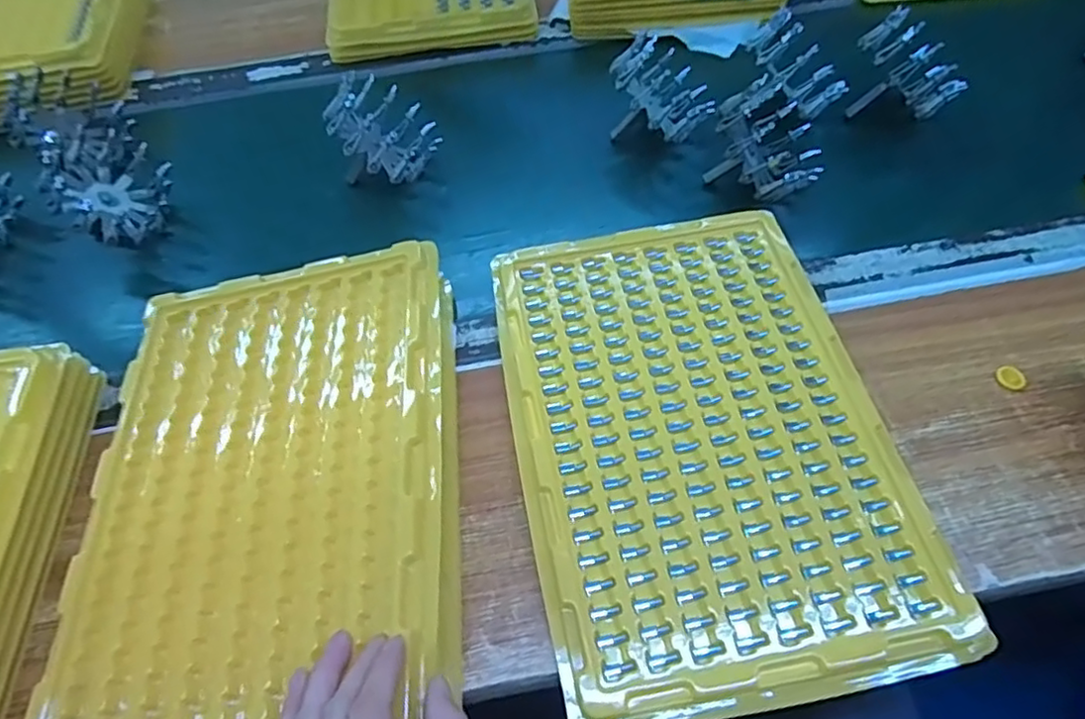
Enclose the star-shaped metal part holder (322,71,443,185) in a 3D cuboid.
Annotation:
[{"bbox_3d":[-0.178,-0.228,0.659,0.110,0.080,0.109,29,55,-30],"label":"star-shaped metal part holder"}]

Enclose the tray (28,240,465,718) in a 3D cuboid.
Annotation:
[{"bbox_3d":[-0.193,0.081,0.437,0.271,0.020,0.367,-13,57,7],"label":"tray"}]

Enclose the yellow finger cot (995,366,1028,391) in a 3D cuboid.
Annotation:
[{"bbox_3d":[0.369,0.014,0.493,0.019,0.004,0.021,-32,64,-15],"label":"yellow finger cot"}]

